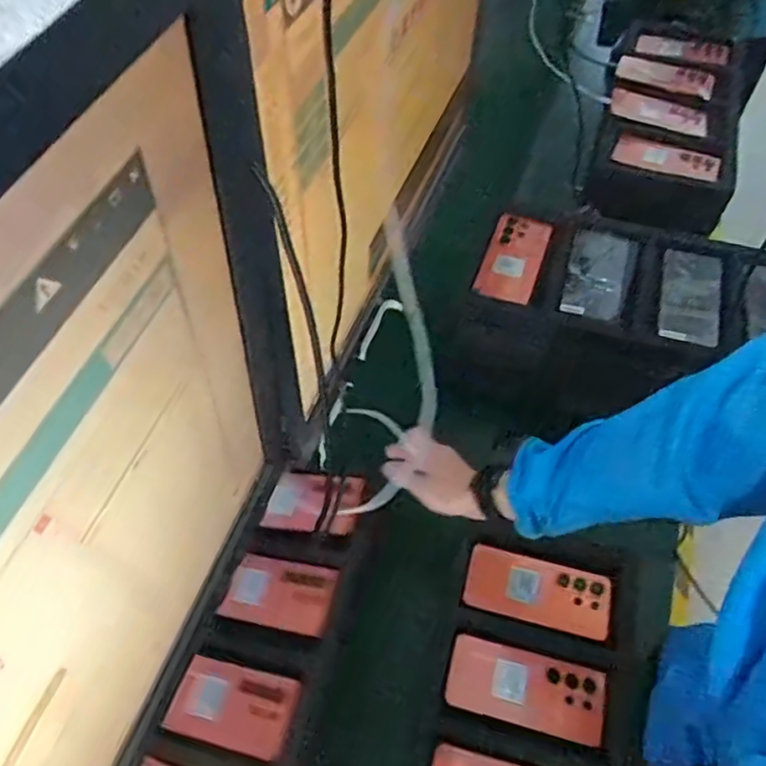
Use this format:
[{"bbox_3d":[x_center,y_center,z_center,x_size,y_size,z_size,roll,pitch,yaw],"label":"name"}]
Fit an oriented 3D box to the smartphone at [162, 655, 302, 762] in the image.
[{"bbox_3d":[-0.160,0.342,0.670,0.125,0.016,0.076,11,57,10],"label":"smartphone"}]

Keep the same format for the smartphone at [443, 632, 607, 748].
[{"bbox_3d":[0.156,0.334,0.692,0.165,0.009,0.075,12,57,11],"label":"smartphone"}]

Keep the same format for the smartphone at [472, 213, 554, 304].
[{"bbox_3d":[0.179,-0.173,0.851,0.076,0.016,0.153,14,59,16],"label":"smartphone"}]

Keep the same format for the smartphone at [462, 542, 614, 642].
[{"bbox_3d":[0.184,0.243,0.746,0.165,0.012,0.076,13,57,11],"label":"smartphone"}]

